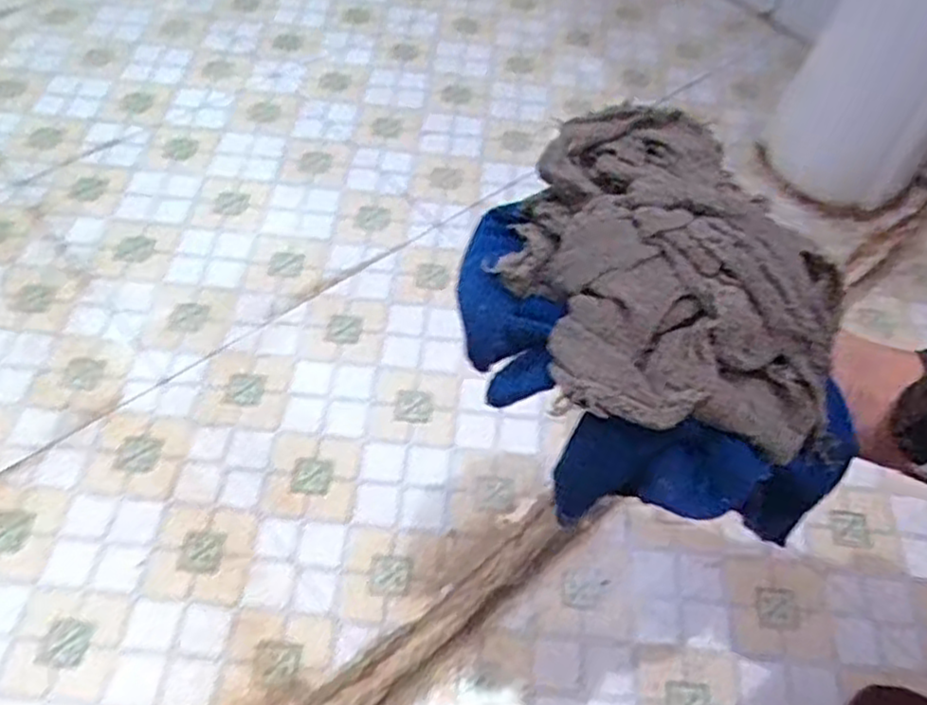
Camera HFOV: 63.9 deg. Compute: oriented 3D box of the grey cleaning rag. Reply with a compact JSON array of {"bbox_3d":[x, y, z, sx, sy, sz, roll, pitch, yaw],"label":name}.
[{"bbox_3d":[0.086,-0.036,0.301,0.126,0.044,0.132,15,57,5],"label":"grey cleaning rag"}]

